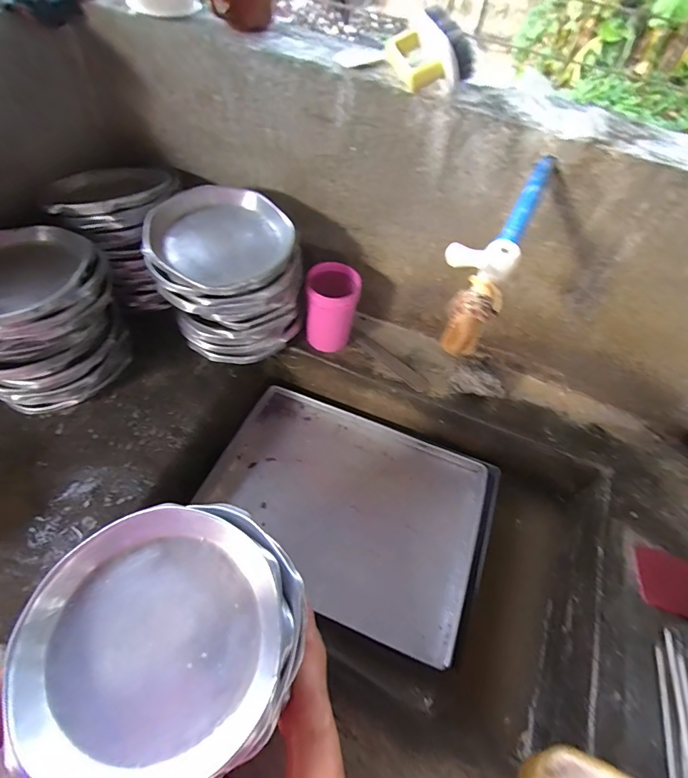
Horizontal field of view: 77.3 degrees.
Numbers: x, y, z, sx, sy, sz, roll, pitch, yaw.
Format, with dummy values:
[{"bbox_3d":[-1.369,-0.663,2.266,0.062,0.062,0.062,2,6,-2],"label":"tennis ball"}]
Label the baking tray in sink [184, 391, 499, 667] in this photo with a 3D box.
[{"bbox_3d":[0.008,0.197,0.738,0.466,0.046,0.355,20,57,8],"label":"baking tray in sink"}]

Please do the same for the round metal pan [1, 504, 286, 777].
[{"bbox_3d":[-0.155,0.208,0.350,0.195,0.035,0.207,2,56,-4],"label":"round metal pan"}]

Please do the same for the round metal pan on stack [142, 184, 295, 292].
[{"bbox_3d":[-0.178,-0.219,0.635,0.185,0.055,0.185,2,56,-4],"label":"round metal pan on stack"}]

